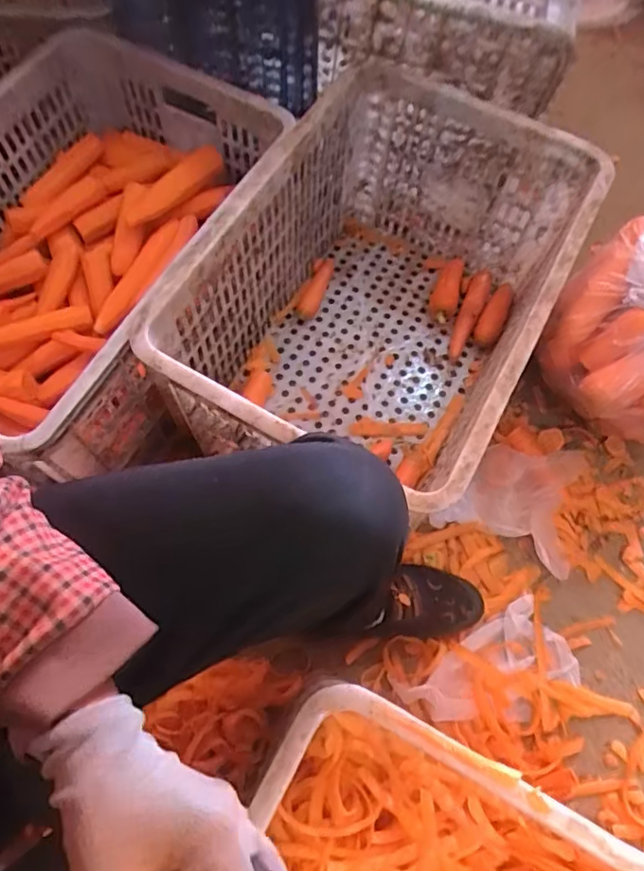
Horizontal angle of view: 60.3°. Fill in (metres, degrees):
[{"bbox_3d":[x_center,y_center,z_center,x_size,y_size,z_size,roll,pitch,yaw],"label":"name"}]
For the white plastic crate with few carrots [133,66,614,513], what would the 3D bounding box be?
[{"bbox_3d":[0.078,-0.175,0.737,0.362,0.278,0.543,27,69,8],"label":"white plastic crate with few carrots"}]

